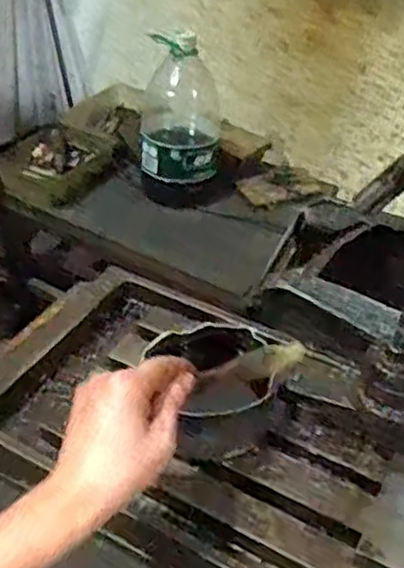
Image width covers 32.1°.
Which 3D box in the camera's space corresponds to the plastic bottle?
[{"bbox_3d":[-0.045,-0.348,1.518,0.173,0.342,0.137,1,40,-2],"label":"plastic bottle"}]

